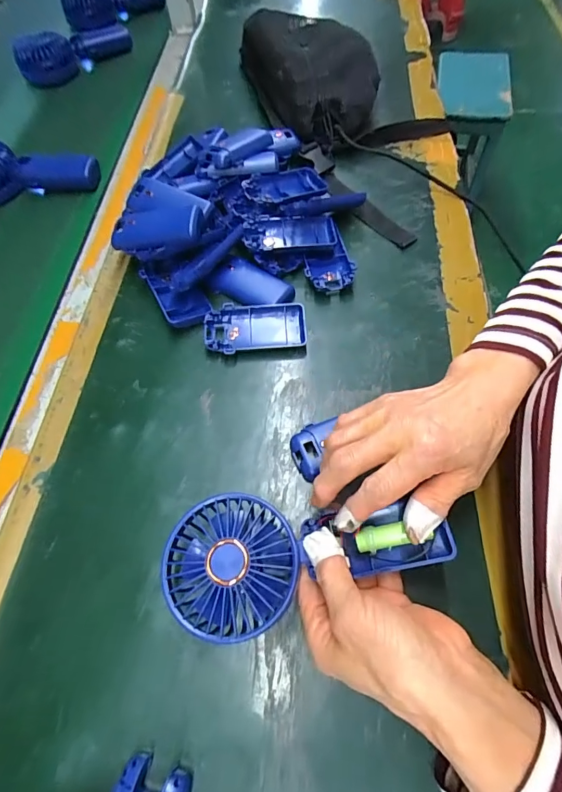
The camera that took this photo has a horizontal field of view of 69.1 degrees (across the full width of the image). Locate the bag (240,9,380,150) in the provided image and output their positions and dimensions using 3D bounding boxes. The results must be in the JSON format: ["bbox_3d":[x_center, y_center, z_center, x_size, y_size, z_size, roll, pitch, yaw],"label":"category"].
[{"bbox_3d":[0.046,-0.440,0.551,0.152,0.065,0.266,-16,62,-7],"label":"bag"}]

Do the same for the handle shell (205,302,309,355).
[{"bbox_3d":[-0.024,-0.063,0.385,0.094,0.016,0.048,-5,62,-2],"label":"handle shell"}]

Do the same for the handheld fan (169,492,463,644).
[{"bbox_3d":[0.015,0.102,0.262,0.175,0.033,0.080,-5,62,-3],"label":"handheld fan"}]

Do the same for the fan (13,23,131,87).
[{"bbox_3d":[-0.344,-0.582,0.690,0.191,0.057,0.055,-30,64,-12],"label":"fan"}]

